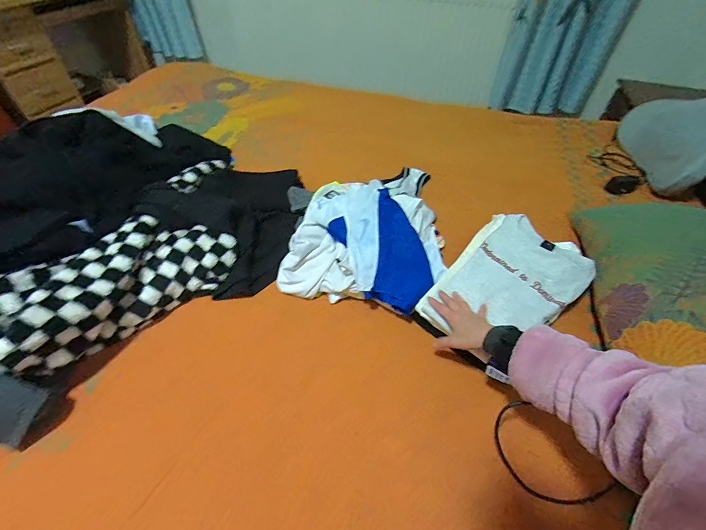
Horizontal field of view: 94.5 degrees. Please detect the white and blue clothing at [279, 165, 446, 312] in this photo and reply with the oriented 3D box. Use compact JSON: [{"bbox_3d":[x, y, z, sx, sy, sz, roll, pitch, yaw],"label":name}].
[{"bbox_3d":[0.056,-0.124,0.833,0.355,0.125,0.508,11,49,8],"label":"white and blue clothing"}]

